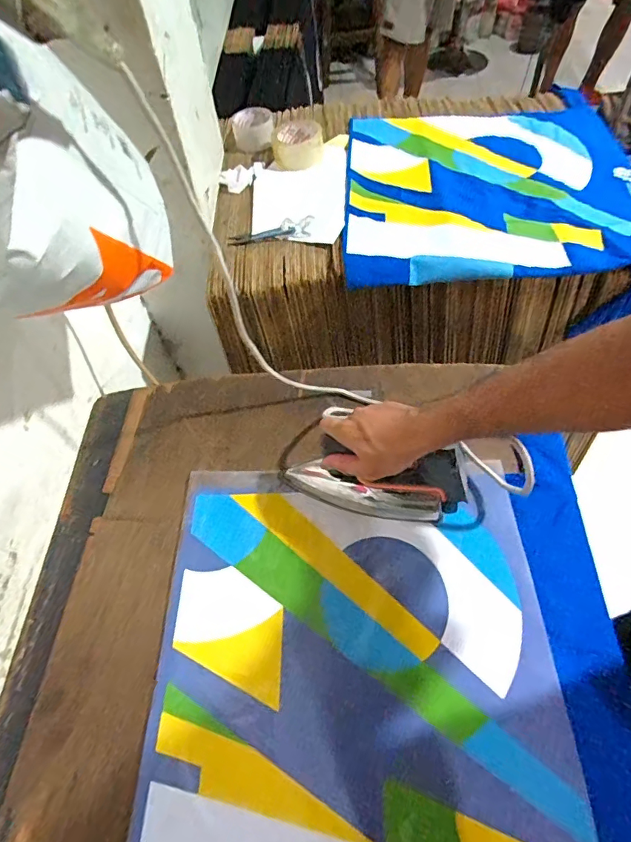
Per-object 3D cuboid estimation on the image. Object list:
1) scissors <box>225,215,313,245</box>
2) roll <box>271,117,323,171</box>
[{"bbox_3d":[-0.080,-0.338,0.822,0.149,0.026,0.045,-4,60,2],"label":"scissors"},{"bbox_3d":[-0.037,-0.559,0.929,0.100,0.046,0.096,-2,58,3],"label":"roll"}]

